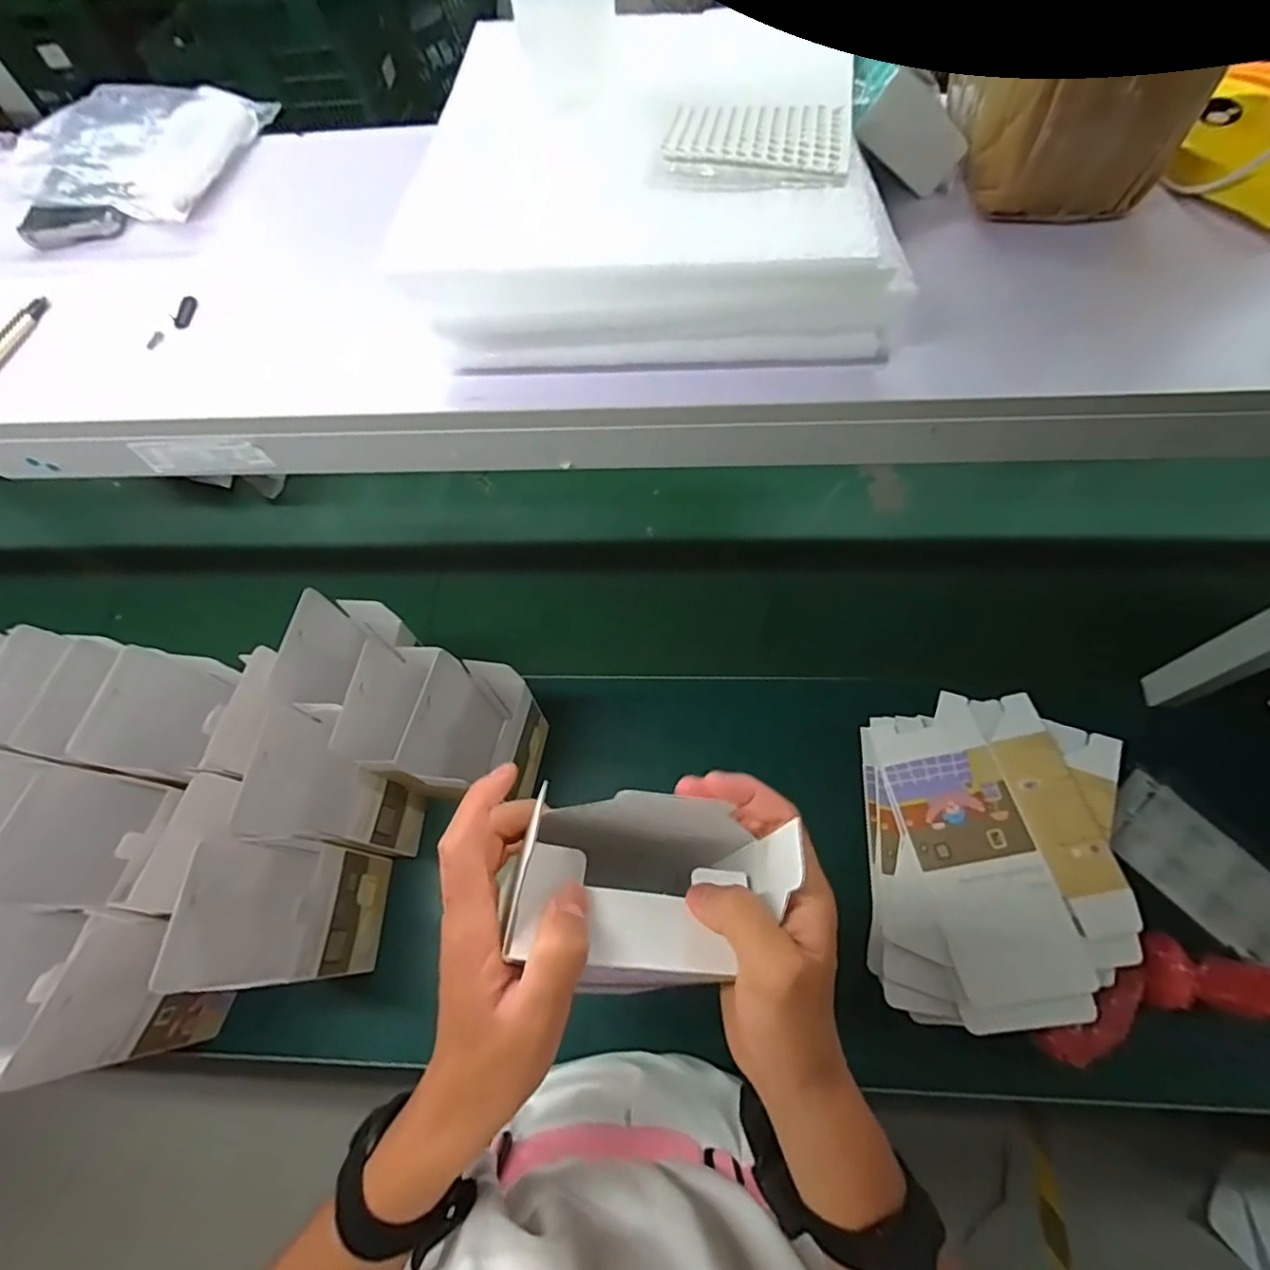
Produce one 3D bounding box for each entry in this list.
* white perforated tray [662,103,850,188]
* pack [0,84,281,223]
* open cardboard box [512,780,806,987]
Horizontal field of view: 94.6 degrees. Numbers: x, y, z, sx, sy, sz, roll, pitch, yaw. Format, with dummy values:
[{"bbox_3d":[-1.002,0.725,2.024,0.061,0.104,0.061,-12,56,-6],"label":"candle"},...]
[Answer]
[{"bbox_3d":[0.083,-0.338,0.398,0.118,0.015,0.085,7,64,6],"label":"white perforated tray"},{"bbox_3d":[-0.470,-0.471,0.558,0.187,0.038,0.224,10,64,8],"label":"pack"},{"bbox_3d":[0.005,0.126,0.287,0.121,0.080,0.082,1,63,3],"label":"open cardboard box"}]

